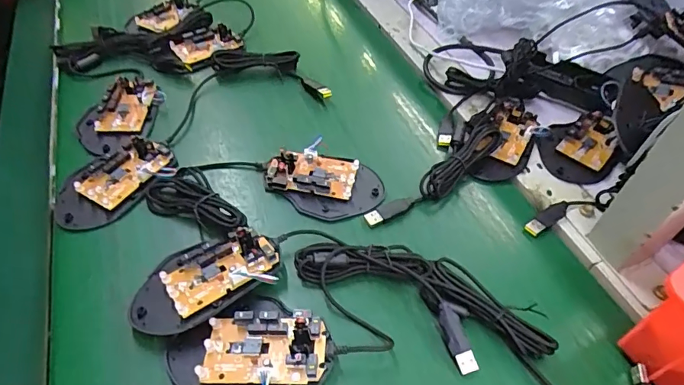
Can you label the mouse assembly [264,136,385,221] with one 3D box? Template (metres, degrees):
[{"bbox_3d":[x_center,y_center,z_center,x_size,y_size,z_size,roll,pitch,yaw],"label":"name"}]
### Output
[{"bbox_3d":[-0.017,-0.012,0.406,0.107,0.024,0.068,16,51,12],"label":"mouse assembly"}]

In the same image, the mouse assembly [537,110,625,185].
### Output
[{"bbox_3d":[0.241,-0.048,0.441,0.070,0.016,0.094,35,57,26],"label":"mouse assembly"}]

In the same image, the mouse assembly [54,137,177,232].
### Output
[{"bbox_3d":[-0.205,-0.011,0.402,0.107,0.016,0.072,-30,56,-24],"label":"mouse assembly"}]

